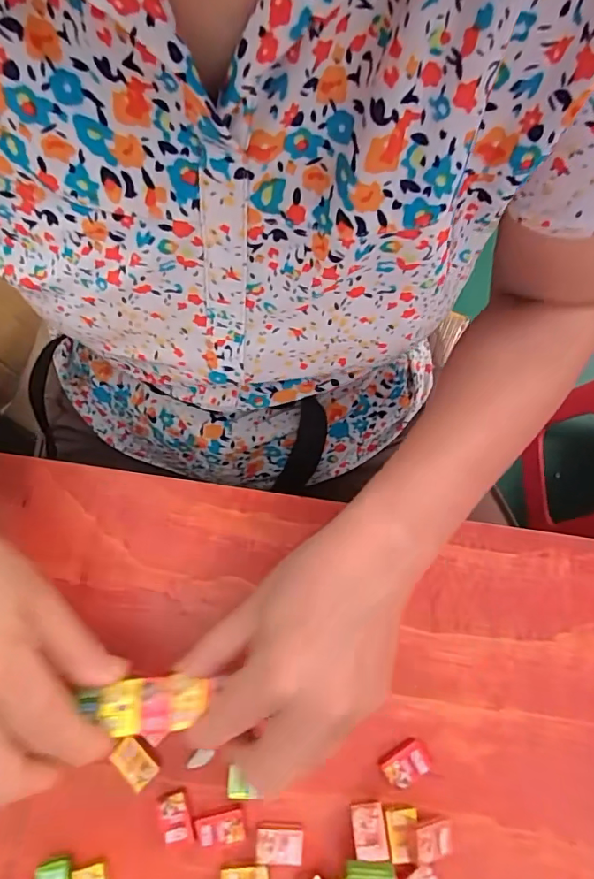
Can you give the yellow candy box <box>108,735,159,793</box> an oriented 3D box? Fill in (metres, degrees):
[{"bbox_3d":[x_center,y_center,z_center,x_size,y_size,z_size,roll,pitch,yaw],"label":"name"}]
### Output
[{"bbox_3d":[-0.091,0.181,0.277,0.026,0.007,0.017,44,77,10],"label":"yellow candy box"}]

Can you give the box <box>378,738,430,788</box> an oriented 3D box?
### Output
[{"bbox_3d":[0.062,0.185,0.281,0.026,0.008,0.018,-33,78,-11],"label":"box"}]

